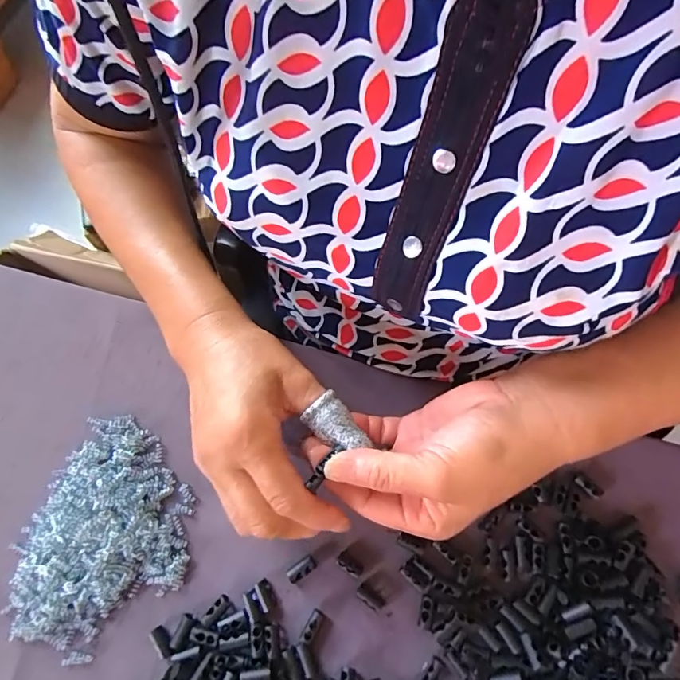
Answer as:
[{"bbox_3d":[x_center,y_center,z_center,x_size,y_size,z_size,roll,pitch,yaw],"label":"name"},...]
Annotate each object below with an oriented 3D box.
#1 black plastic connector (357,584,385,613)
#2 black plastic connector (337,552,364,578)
[{"bbox_3d":[0.019,0.163,0.279,0.018,0.008,0.009,35,73,13],"label":"black plastic connector"},{"bbox_3d":[0.006,0.146,0.287,0.018,0.006,0.009,35,73,13],"label":"black plastic connector"}]

